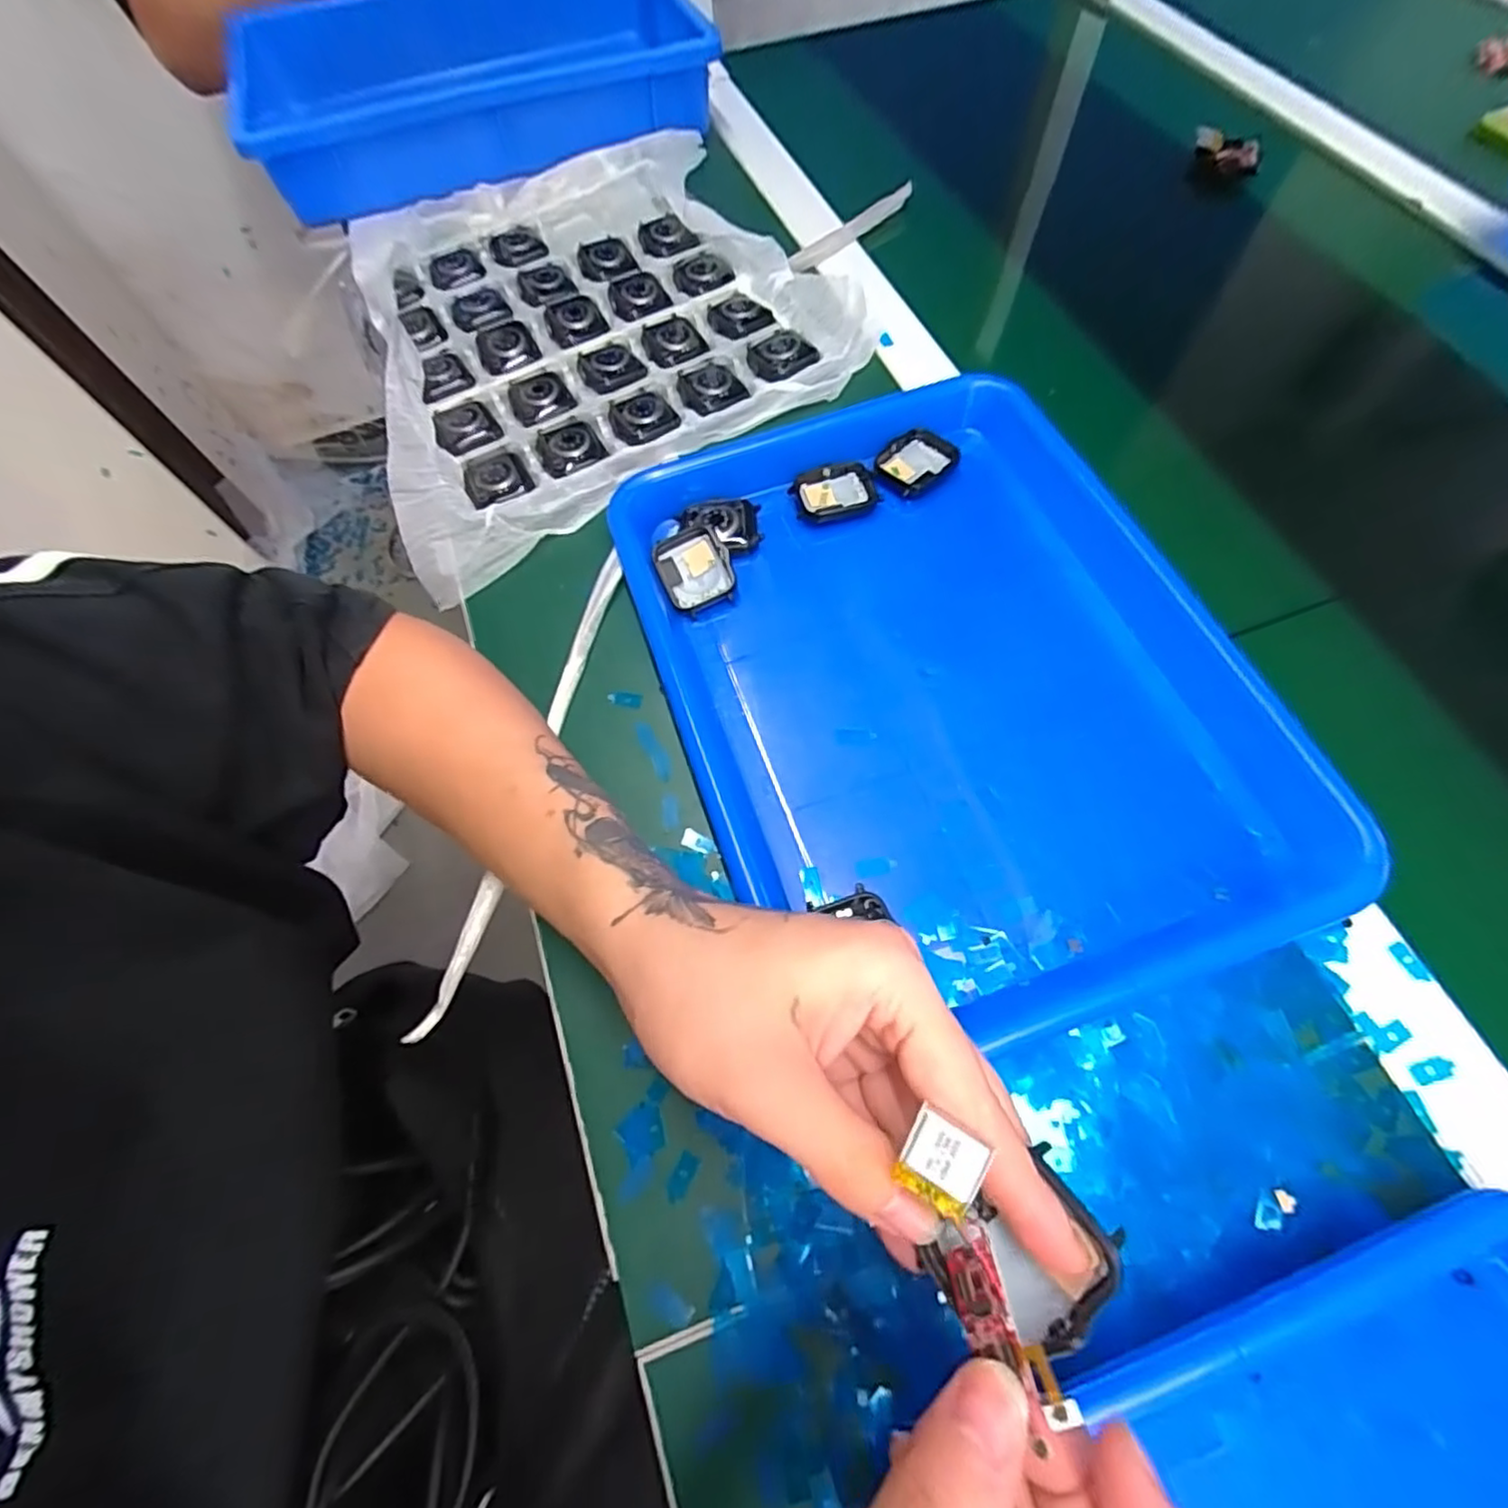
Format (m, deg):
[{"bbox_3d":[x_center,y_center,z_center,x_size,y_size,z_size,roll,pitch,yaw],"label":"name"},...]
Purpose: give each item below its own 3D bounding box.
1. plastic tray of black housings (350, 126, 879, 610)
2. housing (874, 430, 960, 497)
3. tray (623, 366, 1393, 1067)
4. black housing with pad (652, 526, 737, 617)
[{"bbox_3d":[-0.138,-0.315,0.458,0.323,0.040,0.374,-30,66,-10],"label":"plastic tray of black housings"},{"bbox_3d":[0.098,-0.173,0.384,0.049,0.008,0.035,-37,68,-13],"label":"housing"},{"bbox_3d":[0.090,-0.048,0.316,0.258,0.029,0.331,-19,65,-5],"label":"tray"},{"bbox_3d":[-0.032,-0.100,0.356,0.038,0.008,0.045,-24,81,2],"label":"black housing with pad"}]

